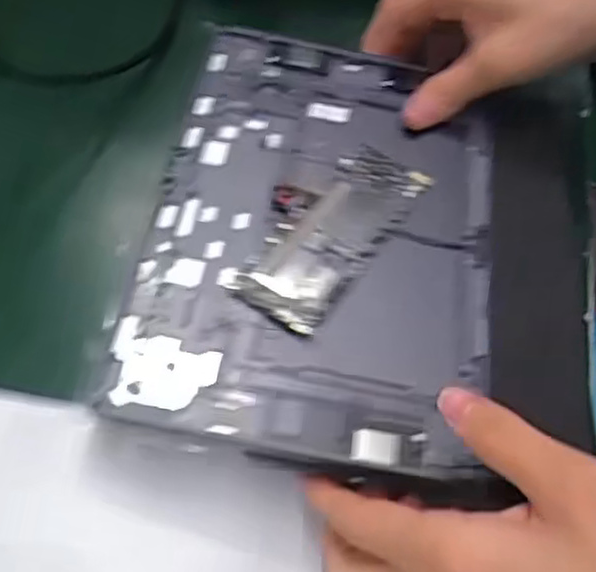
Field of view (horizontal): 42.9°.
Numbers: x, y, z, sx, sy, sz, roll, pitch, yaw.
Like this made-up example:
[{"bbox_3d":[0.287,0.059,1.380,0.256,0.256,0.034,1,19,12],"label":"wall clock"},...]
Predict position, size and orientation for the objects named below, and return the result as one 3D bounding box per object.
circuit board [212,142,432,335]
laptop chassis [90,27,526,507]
[{"bbox_3d":[0.015,-0.032,0.377,0.055,0.004,0.123,31,61,14],"label":"circuit board"},{"bbox_3d":[0.014,-0.030,0.380,0.169,0.016,0.257,8,58,0],"label":"laptop chassis"}]

